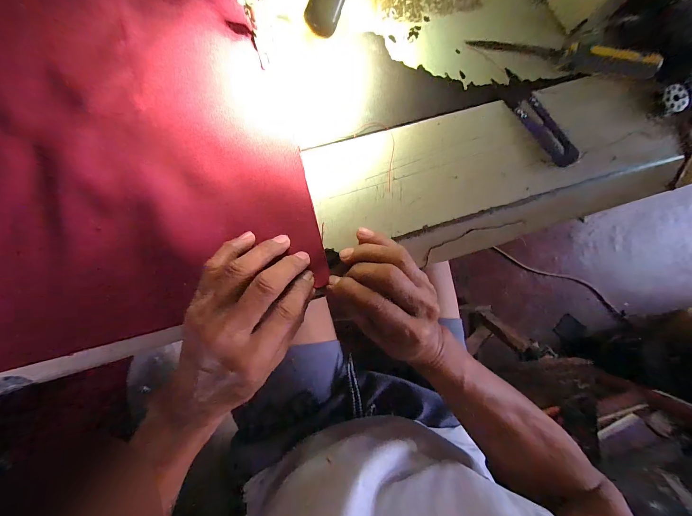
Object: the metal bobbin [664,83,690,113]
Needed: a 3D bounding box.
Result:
[{"bbox_3d":[0.300,-0.145,0.265,0.019,0.008,0.024,-19,91,-4],"label":"metal bobbin"}]

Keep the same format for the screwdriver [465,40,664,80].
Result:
[{"bbox_3d":[0.194,-0.179,0.258,0.163,0.021,0.018,6,90,-4],"label":"screwdriver"}]

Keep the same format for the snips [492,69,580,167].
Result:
[{"bbox_3d":[0.172,-0.125,0.260,0.027,0.008,0.099,-33,92,-3],"label":"snips"}]

